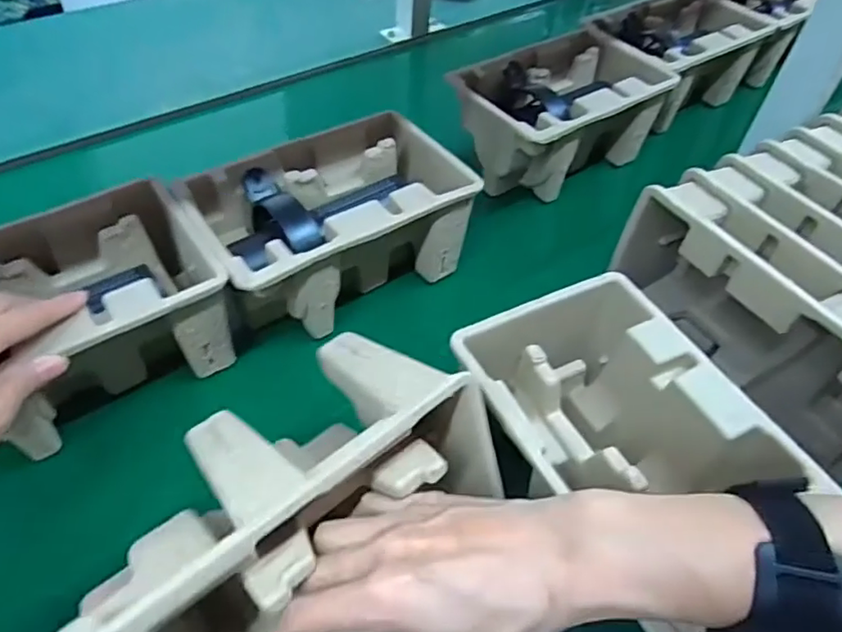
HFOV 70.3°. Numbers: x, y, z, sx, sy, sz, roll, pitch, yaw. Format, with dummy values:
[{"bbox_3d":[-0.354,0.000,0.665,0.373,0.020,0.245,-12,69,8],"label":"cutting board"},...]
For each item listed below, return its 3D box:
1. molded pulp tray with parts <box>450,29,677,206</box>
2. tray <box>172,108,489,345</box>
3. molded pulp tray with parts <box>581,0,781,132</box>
[{"bbox_3d":[0.145,-0.210,0.671,0.232,0.123,0.145,-29,58,-26],"label":"molded pulp tray with parts"},{"bbox_3d":[-0.079,-0.074,0.539,0.225,0.116,0.142,-27,57,-24],"label":"tray"},{"bbox_3d":[0.314,-0.325,0.765,0.216,0.107,0.145,-27,57,-24],"label":"molded pulp tray with parts"}]

